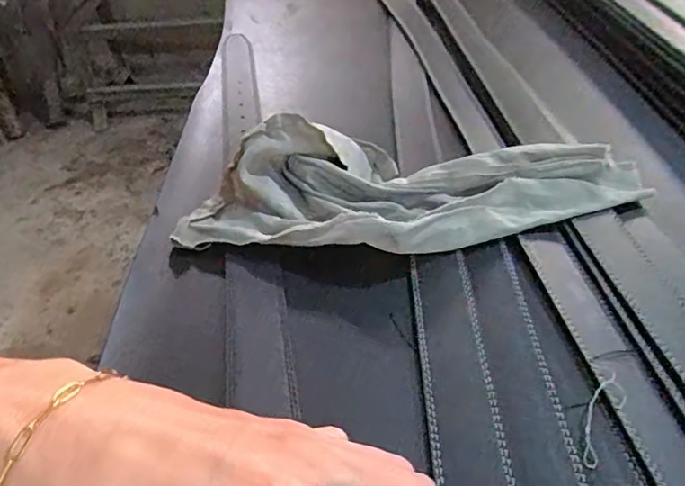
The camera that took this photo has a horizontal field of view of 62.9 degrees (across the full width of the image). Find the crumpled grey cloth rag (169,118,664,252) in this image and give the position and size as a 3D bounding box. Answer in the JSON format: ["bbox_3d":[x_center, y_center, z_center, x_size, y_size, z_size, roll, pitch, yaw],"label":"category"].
[{"bbox_3d":[0.050,-0.039,0.362,0.282,0.042,0.115,5,40,9],"label":"crumpled grey cloth rag"}]

